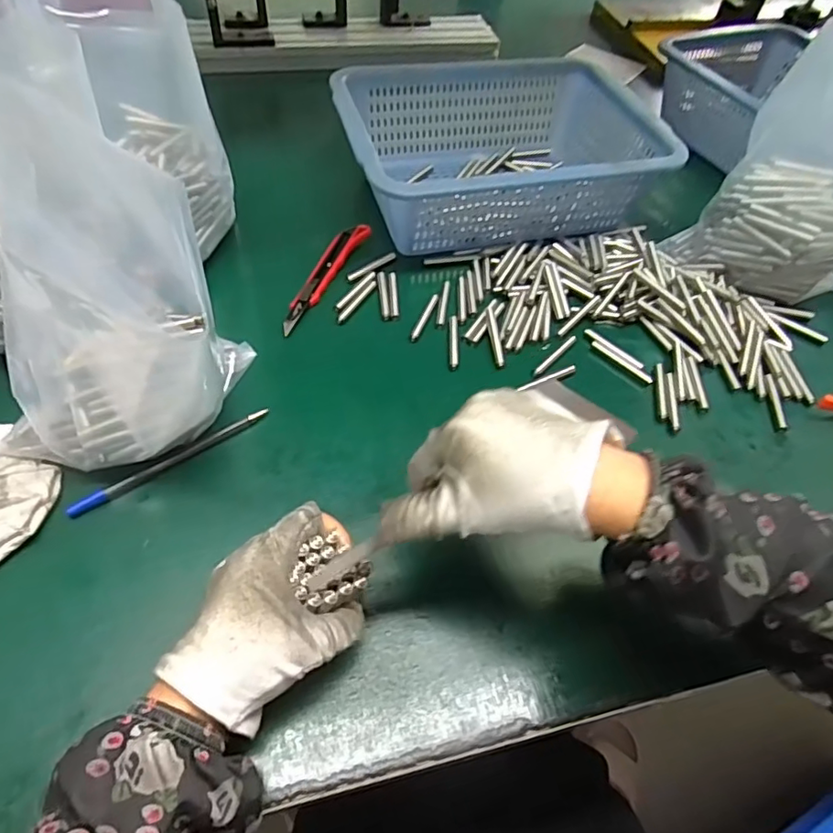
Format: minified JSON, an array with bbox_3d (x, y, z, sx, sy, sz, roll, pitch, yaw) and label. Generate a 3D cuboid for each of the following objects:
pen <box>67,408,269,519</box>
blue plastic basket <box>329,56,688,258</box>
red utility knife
[{"bbox_3d":[-0.167,0.029,0.392,0.140,0.008,0.008,-31,61,-25],"label":"pen"},{"bbox_3d":[0.076,-0.275,0.587,0.301,0.088,0.238,-10,54,-12],"label":"blue plastic basket"},{"bbox_3d":[-0.086,-0.130,0.515,0.025,0.009,0.149,21,54,11],"label":"red utility knife"}]

